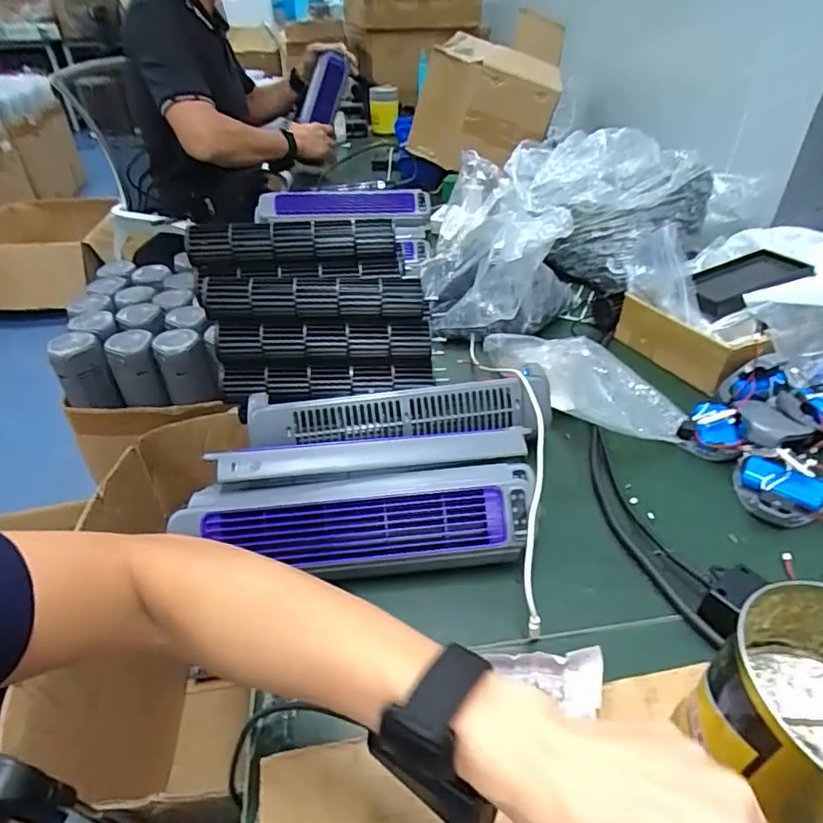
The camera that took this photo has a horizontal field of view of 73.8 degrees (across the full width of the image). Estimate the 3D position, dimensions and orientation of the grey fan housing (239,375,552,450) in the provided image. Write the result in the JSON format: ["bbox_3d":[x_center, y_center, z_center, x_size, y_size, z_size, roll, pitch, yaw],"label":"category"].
[{"bbox_3d":[-0.009,0.000,0.551,0.304,0.050,0.053,-4,40,-5],"label":"grey fan housing"}]

